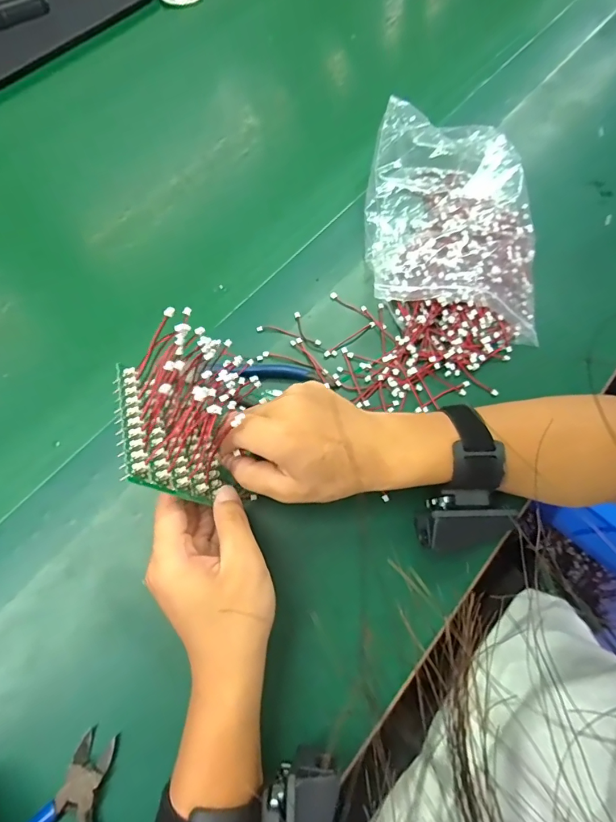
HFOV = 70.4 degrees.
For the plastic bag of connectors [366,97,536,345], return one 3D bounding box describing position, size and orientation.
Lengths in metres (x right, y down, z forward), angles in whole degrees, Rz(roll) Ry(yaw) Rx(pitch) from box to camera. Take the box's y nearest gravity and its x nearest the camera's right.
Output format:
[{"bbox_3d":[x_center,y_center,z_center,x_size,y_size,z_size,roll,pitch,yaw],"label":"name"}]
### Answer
[{"bbox_3d":[0.135,-0.192,0.406,0.154,0.055,0.227,4,71,1],"label":"plastic bag of connectors"}]

